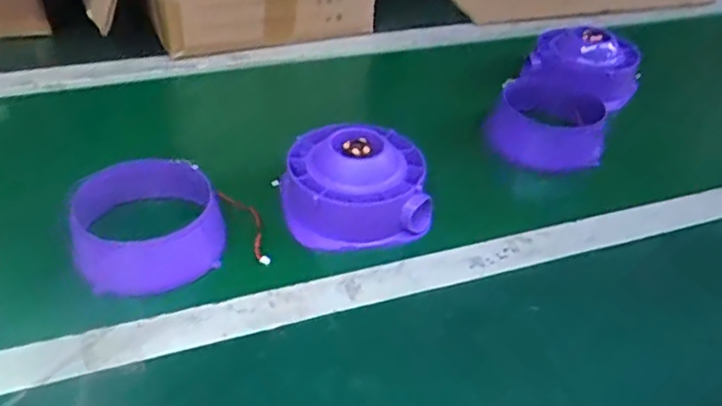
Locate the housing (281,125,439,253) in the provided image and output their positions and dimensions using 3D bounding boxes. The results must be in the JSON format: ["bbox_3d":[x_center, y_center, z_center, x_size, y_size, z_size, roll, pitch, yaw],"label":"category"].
[{"bbox_3d":[-0.005,-0.019,0.595,0.135,0.073,0.111,1,39,-4],"label":"housing"}]

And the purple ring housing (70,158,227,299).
[{"bbox_3d":[-0.181,0.018,0.544,0.118,0.065,0.100,-9,41,-16],"label":"purple ring housing"}]

